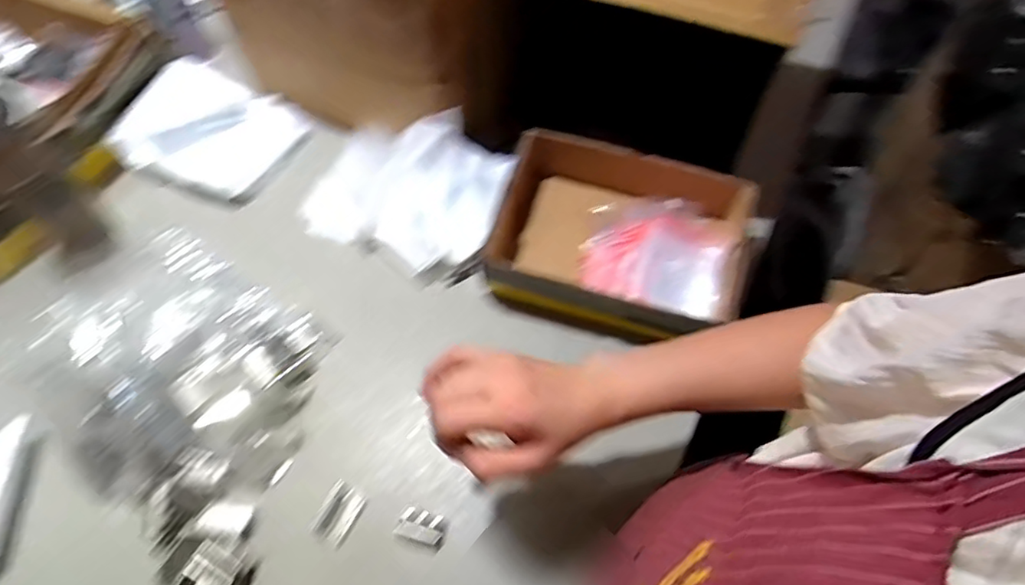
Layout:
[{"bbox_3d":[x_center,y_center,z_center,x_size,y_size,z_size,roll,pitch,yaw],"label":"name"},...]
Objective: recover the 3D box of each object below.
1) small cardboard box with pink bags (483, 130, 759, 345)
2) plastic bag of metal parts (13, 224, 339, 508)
[{"bbox_3d":[0.116,-0.059,0.654,0.256,0.089,0.186,15,63,10],"label":"small cardboard box with pink bags"},{"bbox_3d":[-0.329,0.075,0.583,0.263,0.081,0.240,28,66,15],"label":"plastic bag of metal parts"}]

